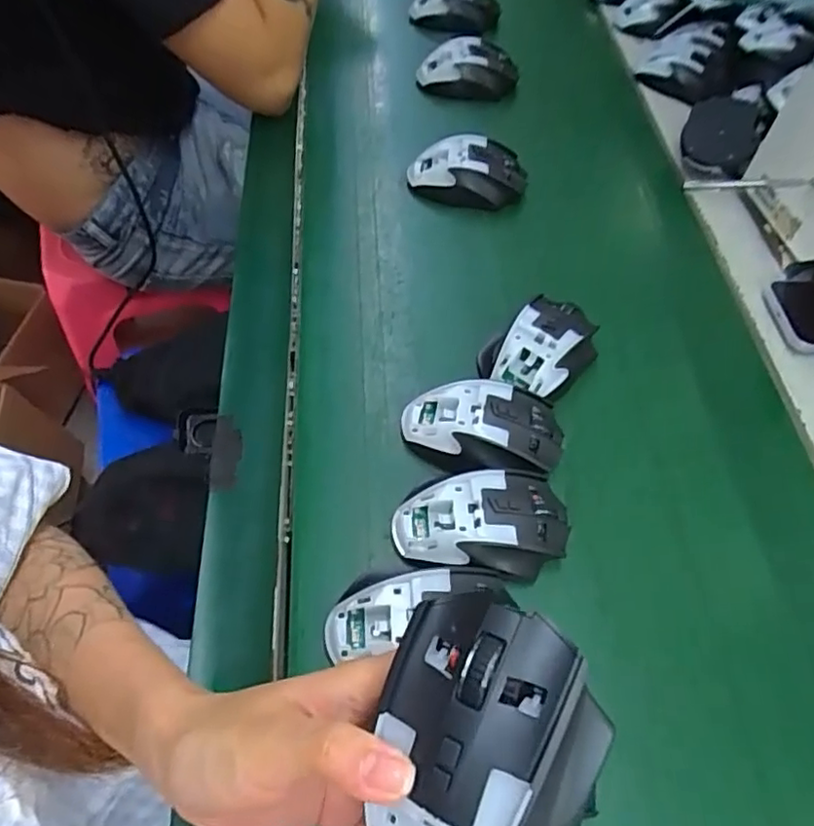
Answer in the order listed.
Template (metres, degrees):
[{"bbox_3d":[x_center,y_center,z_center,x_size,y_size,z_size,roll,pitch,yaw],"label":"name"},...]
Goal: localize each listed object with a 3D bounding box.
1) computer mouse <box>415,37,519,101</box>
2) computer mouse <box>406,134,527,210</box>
[{"bbox_3d":[0.070,-0.395,0.719,0.116,0.051,0.069,9,57,2],"label":"computer mouse"},{"bbox_3d":[0.060,-0.238,0.615,0.117,0.042,0.067,7,57,0],"label":"computer mouse"}]

